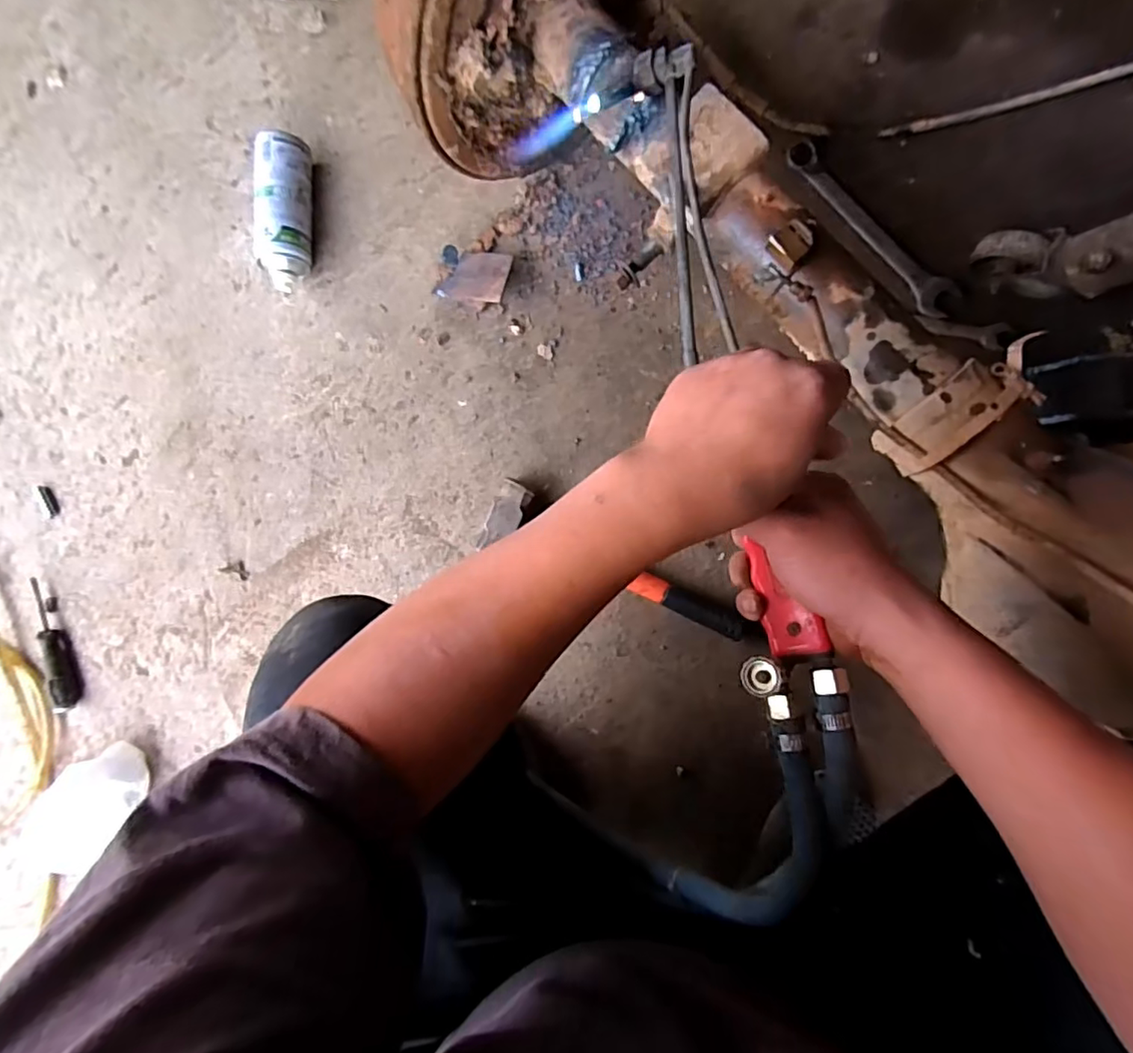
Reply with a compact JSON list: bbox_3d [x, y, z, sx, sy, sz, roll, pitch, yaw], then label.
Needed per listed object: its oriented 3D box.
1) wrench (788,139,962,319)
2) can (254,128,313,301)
[{"bbox_3d":[0.341,-0.337,0.653,0.045,0.021,0.252,-40,85,8],"label":"wrench"},{"bbox_3d":[-0.362,-0.402,0.750,0.065,0.071,0.193,5,92,10],"label":"can"}]

